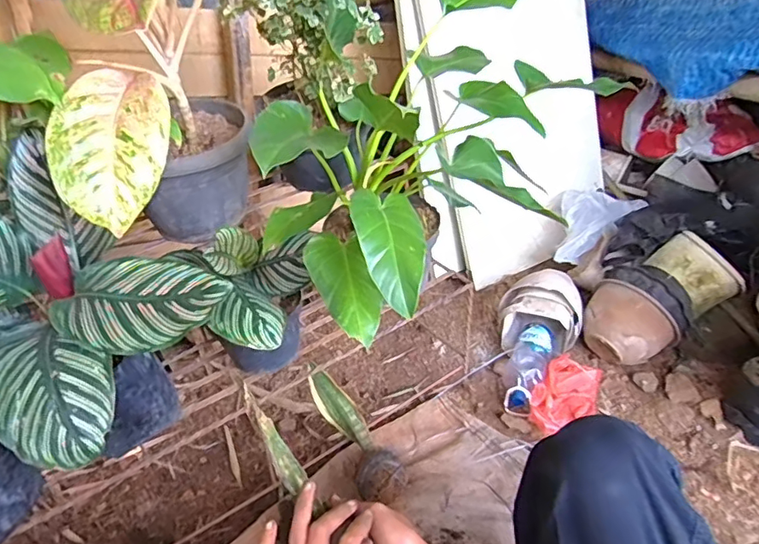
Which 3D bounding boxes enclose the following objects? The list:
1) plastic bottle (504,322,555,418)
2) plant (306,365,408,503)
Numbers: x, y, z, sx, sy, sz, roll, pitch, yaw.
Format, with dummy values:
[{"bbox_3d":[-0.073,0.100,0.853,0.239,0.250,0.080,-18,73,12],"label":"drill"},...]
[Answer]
[{"bbox_3d":[0.339,0.219,1.221,0.092,0.059,0.226,11,48,22],"label":"plastic bottle"},{"bbox_3d":[-0.056,0.307,1.044,0.084,0.074,0.304,-21,54,-29],"label":"plant"}]

